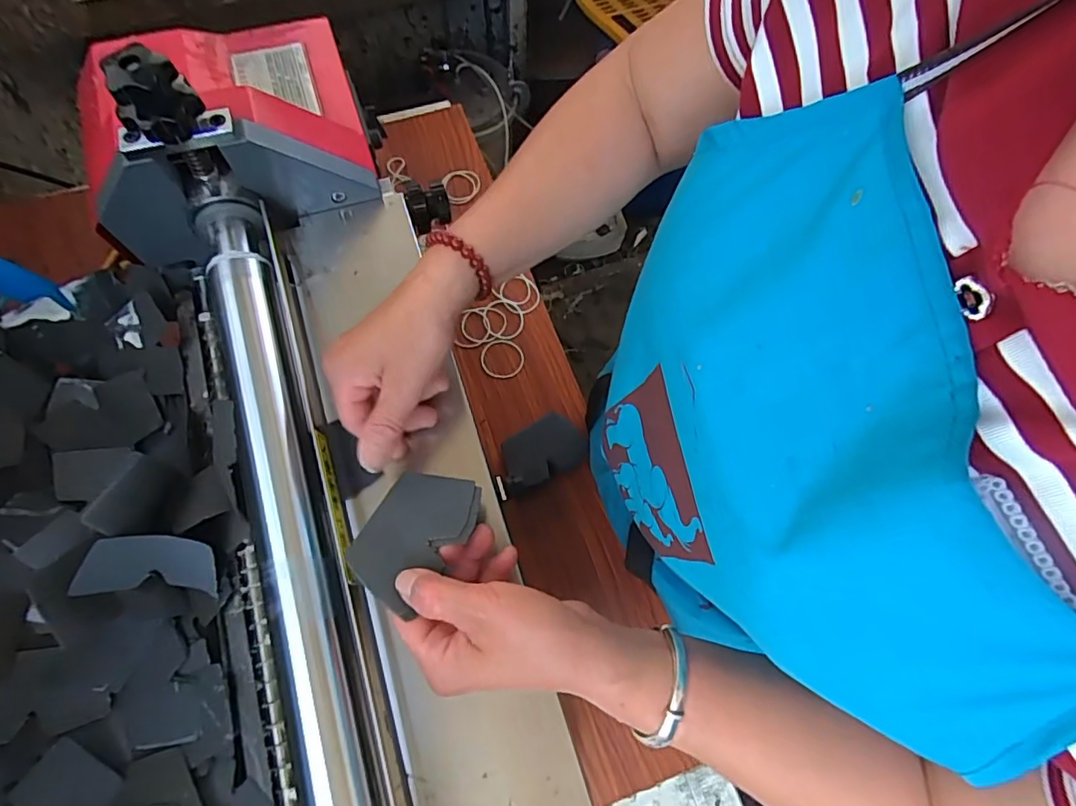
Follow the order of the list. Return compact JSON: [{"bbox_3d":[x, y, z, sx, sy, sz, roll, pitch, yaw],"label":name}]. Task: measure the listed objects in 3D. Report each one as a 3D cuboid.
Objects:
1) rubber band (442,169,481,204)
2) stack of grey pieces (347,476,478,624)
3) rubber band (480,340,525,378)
[{"bbox_3d":[-0.096,-0.276,0.706,0.047,0.008,0.053,-20,65,0],"label":"rubber band"},{"bbox_3d":[-0.075,0.075,0.330,0.055,0.004,0.083,27,58,21],"label":"stack of grey pieces"},{"bbox_3d":[-0.041,-0.051,0.631,0.047,0.004,0.049,2,75,-8],"label":"rubber band"}]

